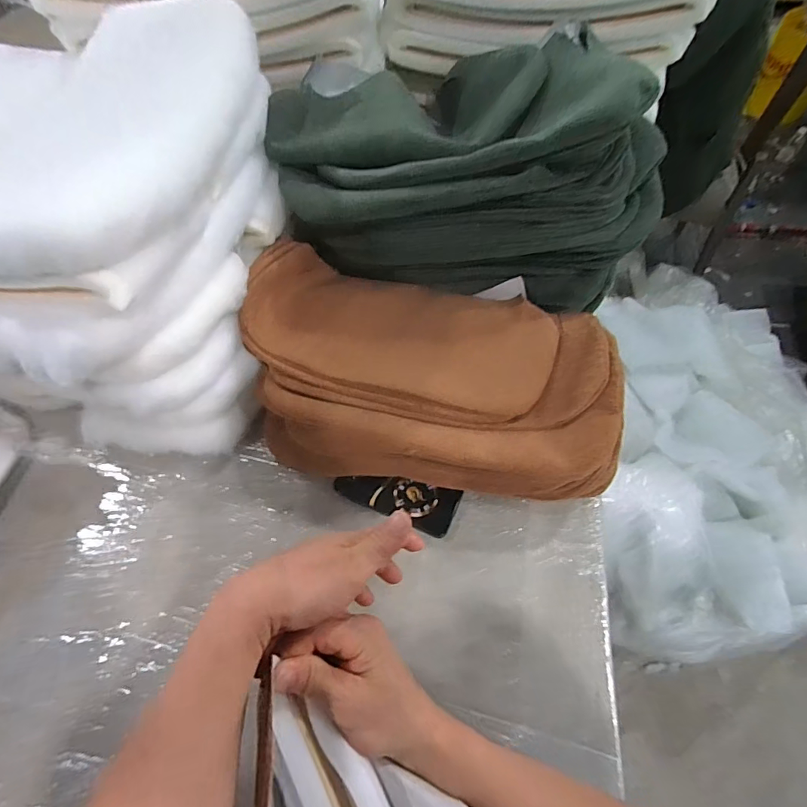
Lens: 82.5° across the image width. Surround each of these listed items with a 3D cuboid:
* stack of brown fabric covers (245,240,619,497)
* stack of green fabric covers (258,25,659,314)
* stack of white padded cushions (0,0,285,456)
[{"bbox_3d":[0.045,-0.039,0.638,0.514,0.140,0.310,12,61,10],"label":"stack of brown fabric covers"},{"bbox_3d":[0.090,-0.352,0.683,0.519,0.229,0.322,2,60,4],"label":"stack of green fabric covers"},{"bbox_3d":[-0.419,-0.231,0.627,0.459,0.330,0.474,9,61,9],"label":"stack of white padded cushions"}]

